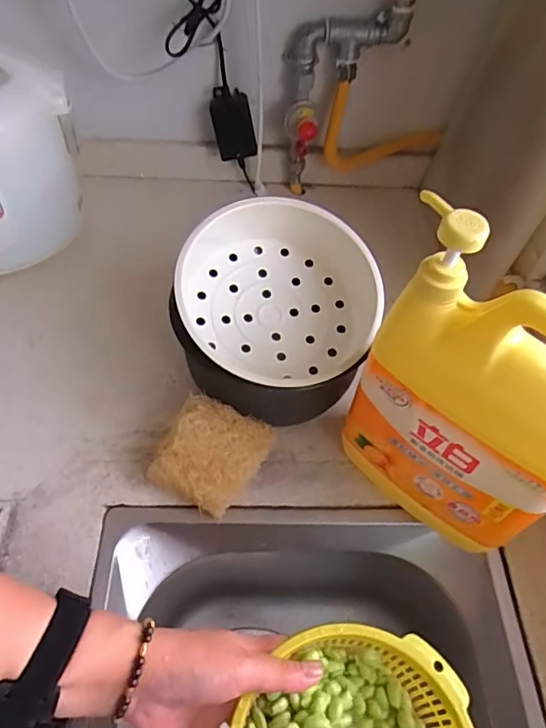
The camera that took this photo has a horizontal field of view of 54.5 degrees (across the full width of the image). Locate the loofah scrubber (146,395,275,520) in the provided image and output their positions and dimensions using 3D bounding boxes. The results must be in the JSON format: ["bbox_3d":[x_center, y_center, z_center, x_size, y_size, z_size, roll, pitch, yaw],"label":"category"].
[{"bbox_3d":[-0.057,0.088,0.505,0.087,0.067,0.089,26,57,16],"label":"loofah scrubber"}]

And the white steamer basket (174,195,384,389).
[{"bbox_3d":[0.012,-0.065,0.527,0.210,0.080,0.192,3,74,-9],"label":"white steamer basket"}]

